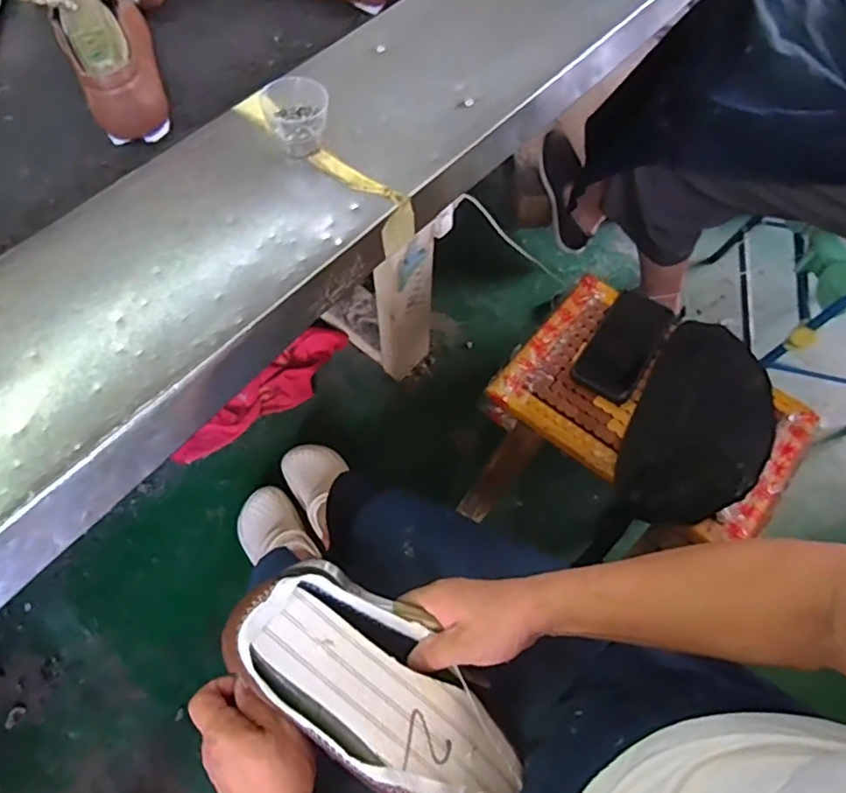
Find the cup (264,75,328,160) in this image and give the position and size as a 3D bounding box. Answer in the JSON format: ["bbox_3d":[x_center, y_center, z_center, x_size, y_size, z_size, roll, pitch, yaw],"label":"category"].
[{"bbox_3d":[-0.123,-0.279,0.581,0.057,0.051,0.055,0,63,0],"label":"cup"}]

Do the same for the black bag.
[{"bbox_3d":[0.340,0.023,0.685,0.153,0.091,0.267,26,66,12],"label":"black bag"}]

